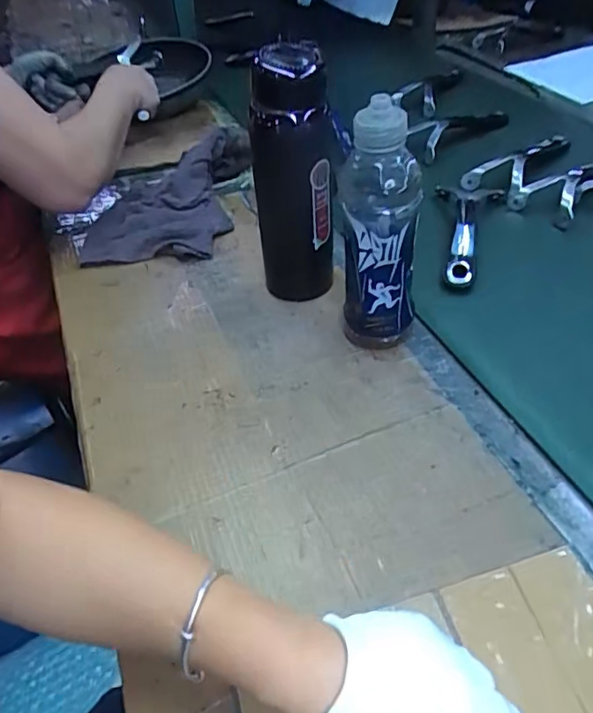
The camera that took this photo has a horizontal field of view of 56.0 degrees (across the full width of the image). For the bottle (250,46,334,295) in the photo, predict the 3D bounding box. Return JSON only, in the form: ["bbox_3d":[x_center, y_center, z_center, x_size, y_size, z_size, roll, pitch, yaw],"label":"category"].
[{"bbox_3d":[-0.004,-0.172,0.557,0.073,0.236,0.081,-4,43,1],"label":"bottle"}]

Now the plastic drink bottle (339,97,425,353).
[{"bbox_3d":[0.073,-0.105,0.493,0.065,0.219,0.061,1,44,7],"label":"plastic drink bottle"}]

